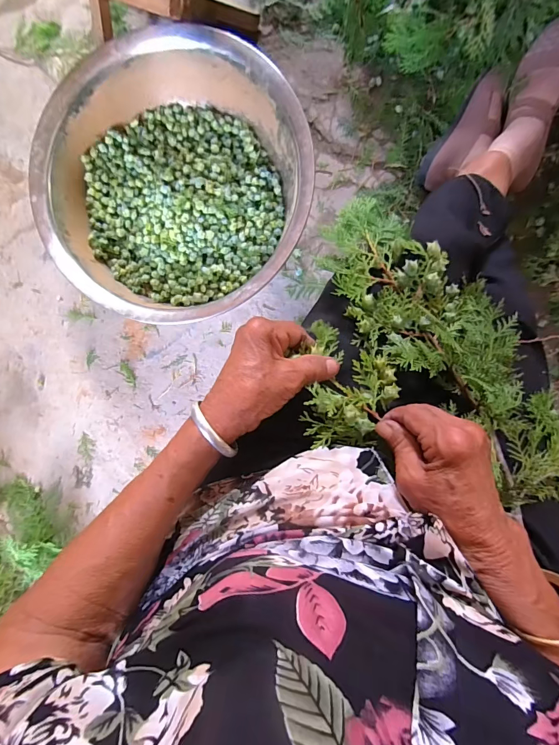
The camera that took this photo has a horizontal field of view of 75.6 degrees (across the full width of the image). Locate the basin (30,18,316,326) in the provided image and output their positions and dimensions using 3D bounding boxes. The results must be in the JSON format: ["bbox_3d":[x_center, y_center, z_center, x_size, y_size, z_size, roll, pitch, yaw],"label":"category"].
[{"bbox_3d":[-0.168,-0.308,0.637,0.439,0.153,0.432,0,90,9],"label":"basin"}]

